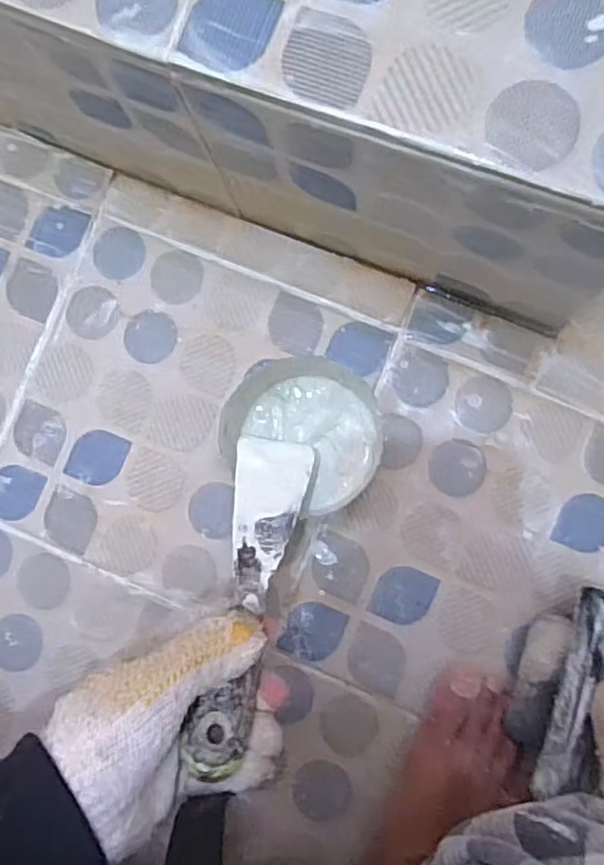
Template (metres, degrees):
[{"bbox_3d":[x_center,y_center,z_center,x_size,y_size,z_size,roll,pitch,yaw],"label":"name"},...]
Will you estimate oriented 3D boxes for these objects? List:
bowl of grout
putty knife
[{"bbox_3d":[0.007,-0.003,0.451,0.103,0.071,0.099,0,85,4],"label":"bowl of grout"},{"bbox_3d":[-0.027,0.085,0.360,0.044,0.016,0.188,5,54,5],"label":"putty knife"}]

